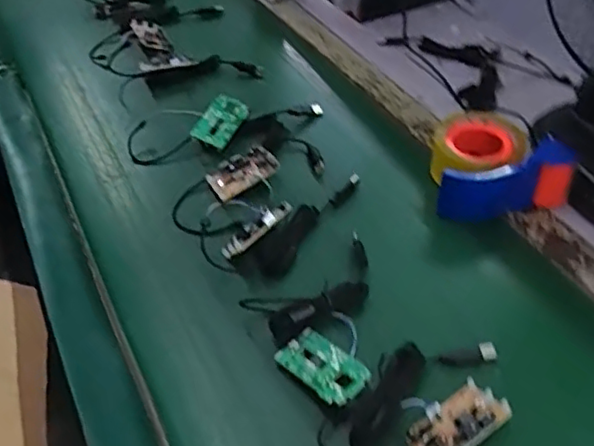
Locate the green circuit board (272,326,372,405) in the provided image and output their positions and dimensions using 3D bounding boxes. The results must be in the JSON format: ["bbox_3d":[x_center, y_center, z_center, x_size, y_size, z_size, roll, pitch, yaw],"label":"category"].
[{"bbox_3d":[0.024,0.123,0.543,0.049,0.018,0.077,-31,50,-27],"label":"green circuit board"}]

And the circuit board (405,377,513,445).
[{"bbox_3d":[0.127,0.155,0.499,0.080,0.015,0.046,-27,48,-23],"label":"circuit board"}]

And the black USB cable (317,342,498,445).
[{"bbox_3d":[0.091,0.133,0.523,0.173,0.025,0.048,-30,50,-26],"label":"black USB cable"}]

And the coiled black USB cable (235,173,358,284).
[{"bbox_3d":[0.012,0.004,0.675,0.040,0.022,0.179,31,53,31],"label":"coiled black USB cable"}]

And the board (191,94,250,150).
[{"bbox_3d":[-0.094,-0.128,0.795,0.045,0.010,0.081,32,54,-3],"label":"board"}]

